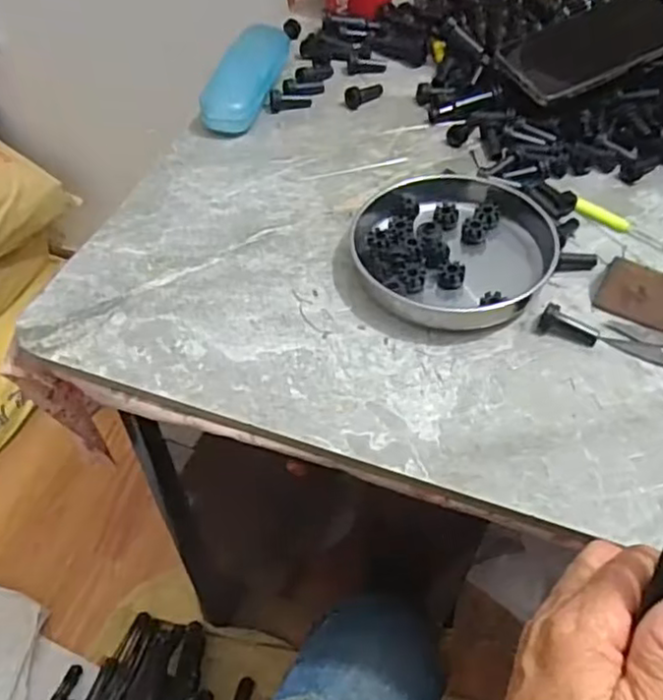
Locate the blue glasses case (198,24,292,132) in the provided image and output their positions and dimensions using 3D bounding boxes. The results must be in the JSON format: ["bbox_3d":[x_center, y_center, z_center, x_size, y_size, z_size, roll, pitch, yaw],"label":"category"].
[{"bbox_3d":[-0.074,-0.253,0.622,0.047,0.043,0.156,12,52,10],"label":"blue glasses case"}]

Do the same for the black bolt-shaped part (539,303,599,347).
[{"bbox_3d":[0.155,-0.016,0.440,0.037,0.017,0.012,22,54,16],"label":"black bolt-shaped part"}]

